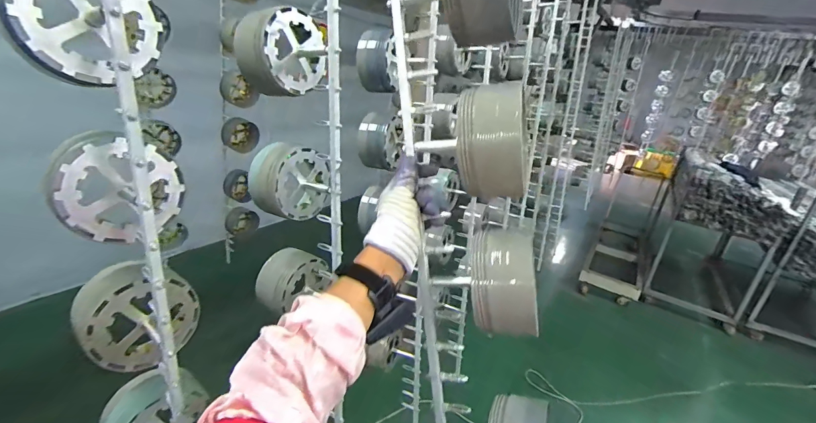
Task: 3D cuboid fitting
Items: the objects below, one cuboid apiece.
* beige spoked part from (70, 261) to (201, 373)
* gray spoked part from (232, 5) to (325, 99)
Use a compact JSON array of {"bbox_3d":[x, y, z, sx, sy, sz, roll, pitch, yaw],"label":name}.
[{"bbox_3d":[-0.370,0.141,0.524,0.136,0.130,0.069,-9,23,-41],"label":"beige spoked part"},{"bbox_3d":[-0.205,-0.259,0.622,0.082,0.124,0.123,14,19,26],"label":"gray spoked part"}]

